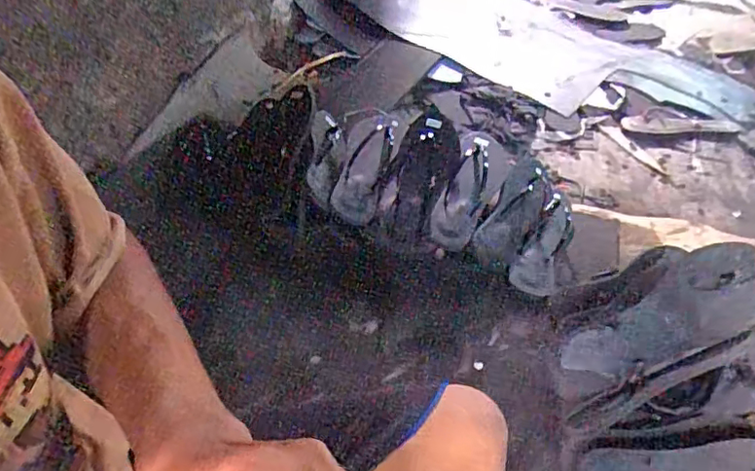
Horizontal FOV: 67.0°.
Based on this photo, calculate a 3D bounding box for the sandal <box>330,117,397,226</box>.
[{"bbox_3d":[-0.020,-0.108,0.895,0.080,0.066,0.205,6,43,6],"label":"sandal"}]

